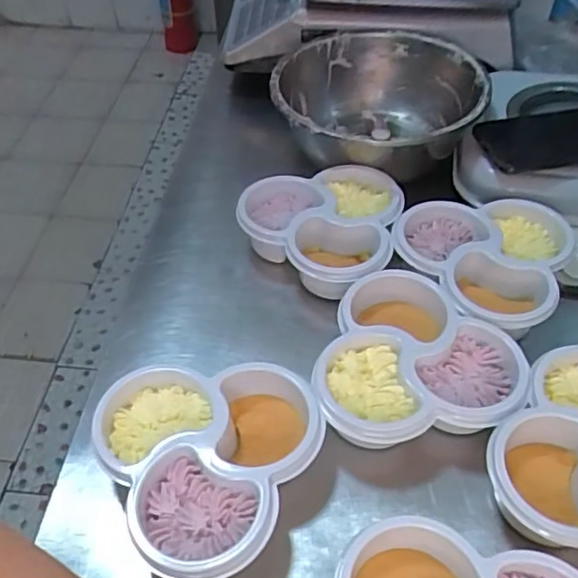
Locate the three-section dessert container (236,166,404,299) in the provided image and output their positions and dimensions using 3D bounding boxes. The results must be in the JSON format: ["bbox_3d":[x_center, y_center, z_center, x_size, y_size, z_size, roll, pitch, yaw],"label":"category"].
[{"bbox_3d":[0.026,-0.055,0.535,0.133,0.045,0.138,0,49,0],"label":"three-section dessert container"}]

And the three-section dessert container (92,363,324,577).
[{"bbox_3d":[-0.050,0.115,0.380,0.136,0.045,0.129,0,49,0],"label":"three-section dessert container"}]

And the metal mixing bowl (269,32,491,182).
[{"bbox_3d":[0.089,-0.182,0.621,0.201,0.077,0.207,0,49,0],"label":"metal mixing bowl"}]

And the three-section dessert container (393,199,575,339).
[{"bbox_3d":[0.153,-0.027,0.499,0.133,0.039,0.135,0,49,0],"label":"three-section dessert container"}]

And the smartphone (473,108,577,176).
[{"bbox_3d":[0.268,-0.145,0.572,0.177,0.011,0.087,-6,50,-2],"label":"smartphone"}]

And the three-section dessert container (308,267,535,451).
[{"bbox_3d":[0.092,0.053,0.434,0.132,0.044,0.138,8,49,8],"label":"three-section dessert container"}]

